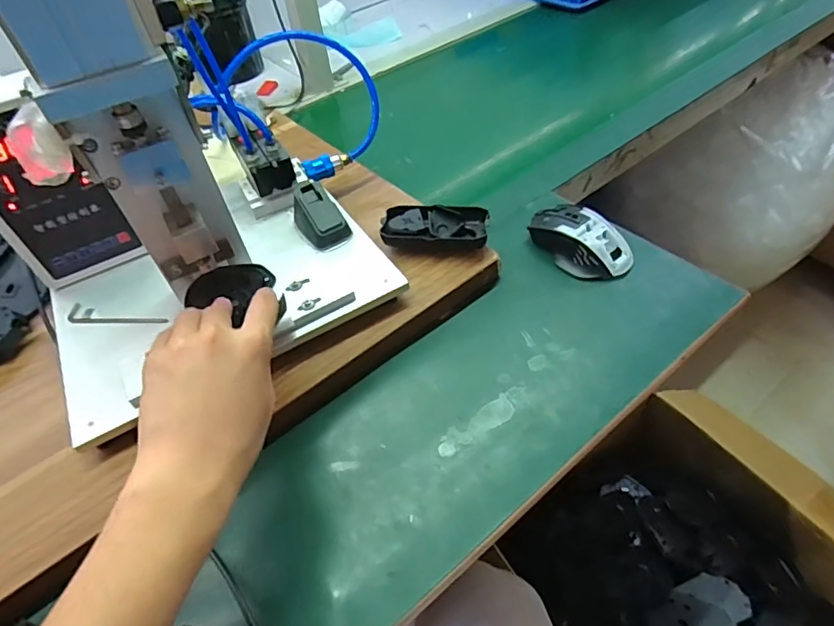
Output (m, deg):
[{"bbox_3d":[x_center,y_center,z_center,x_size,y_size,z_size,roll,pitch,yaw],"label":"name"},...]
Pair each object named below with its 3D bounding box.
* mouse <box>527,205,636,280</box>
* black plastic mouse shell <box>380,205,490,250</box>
[{"bbox_3d":[0.172,-0.079,0.552,0.063,0.036,0.114,-30,53,-19],"label":"mouse"},{"bbox_3d":[0.020,-0.092,0.545,0.107,0.029,0.045,3,50,9],"label":"black plastic mouse shell"}]

